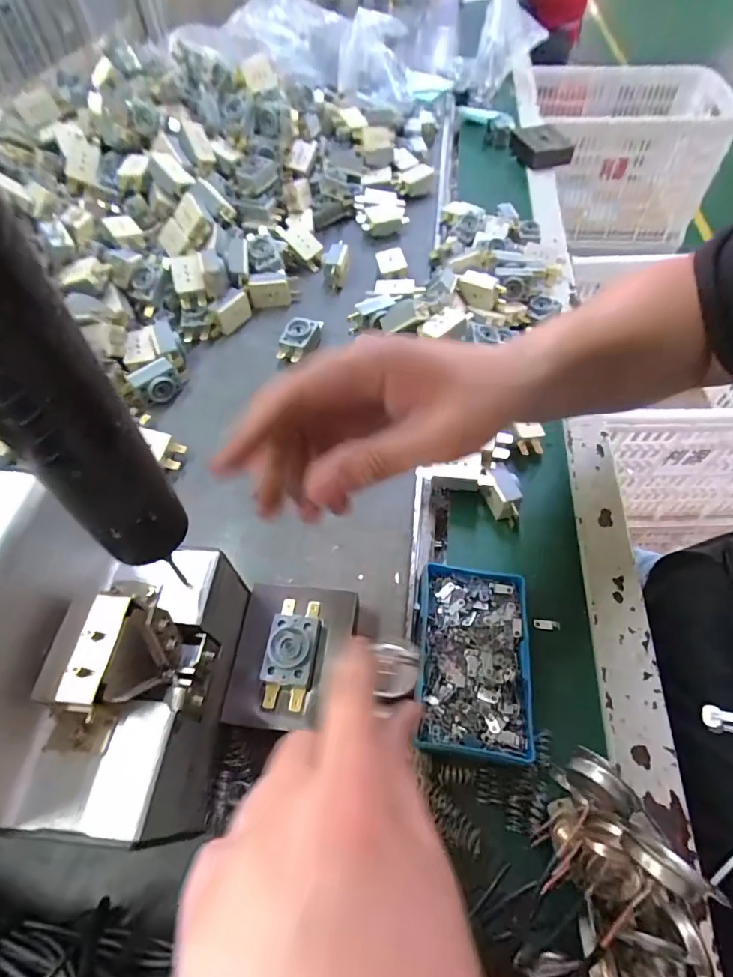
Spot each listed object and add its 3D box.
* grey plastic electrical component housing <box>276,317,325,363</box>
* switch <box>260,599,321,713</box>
[{"bbox_3d":[-0.063,-0.141,0.444,0.032,0.020,0.047,10,57,8],"label":"grey plastic electrical component housing"},{"bbox_3d":[-0.042,0.092,0.268,0.028,0.012,0.059,6,57,5],"label":"switch"}]

